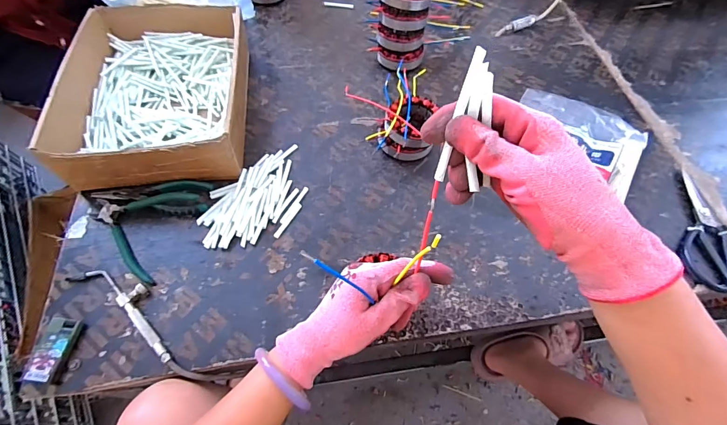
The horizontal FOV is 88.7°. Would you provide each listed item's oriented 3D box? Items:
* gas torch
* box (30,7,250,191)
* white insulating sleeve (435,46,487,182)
[{"bbox_3d":[-0.282,0.110,0.451,0.174,0.012,0.046,31,64,16],"label":"gas torch"},{"bbox_3d":[-0.313,-0.198,0.589,0.245,0.086,0.336,-5,60,-5],"label":"box"},{"bbox_3d":[0.061,-0.060,0.239,0.008,0.086,0.004,17,28,8],"label":"white insulating sleeve"}]

